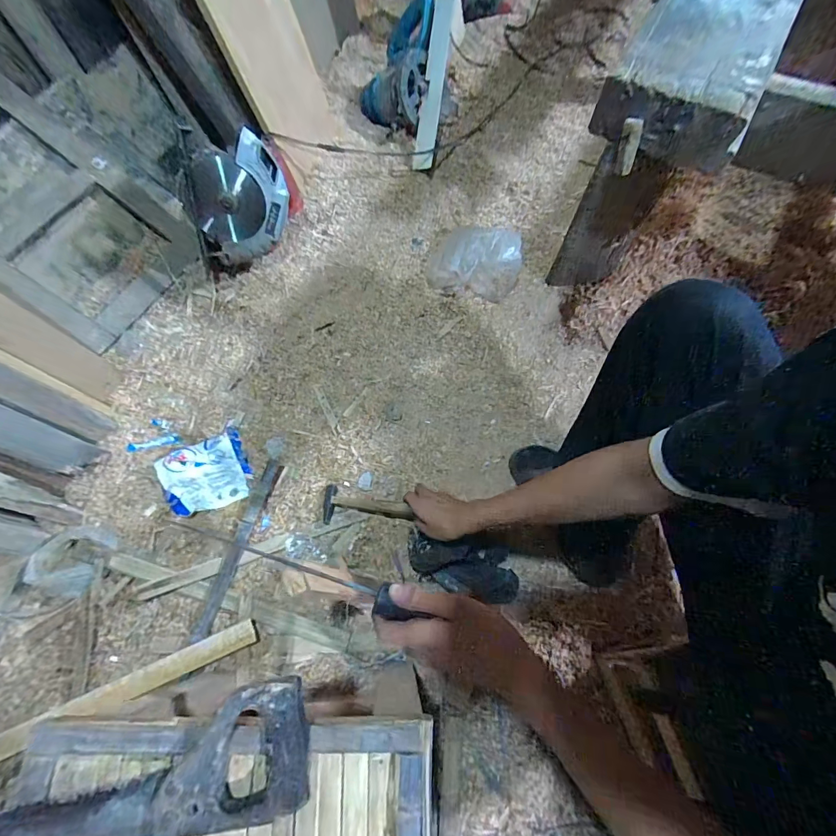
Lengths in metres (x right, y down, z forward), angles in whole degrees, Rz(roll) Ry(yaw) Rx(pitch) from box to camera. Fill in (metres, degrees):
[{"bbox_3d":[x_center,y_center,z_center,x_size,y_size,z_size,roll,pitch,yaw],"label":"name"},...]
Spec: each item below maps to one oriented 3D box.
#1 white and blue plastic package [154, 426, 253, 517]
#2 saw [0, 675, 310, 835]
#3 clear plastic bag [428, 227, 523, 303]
[{"bbox_3d":[-0.407,0.110,0.786,0.156,0.021,0.138,-24,70,-8],"label":"white and blue plastic package"},{"bbox_3d":[-0.235,0.301,0.330,0.295,0.024,0.096,-13,69,-4],"label":"saw"},{"bbox_3d":[0.133,-0.376,0.933,0.204,0.076,0.192,12,69,5],"label":"clear plastic bag"}]

